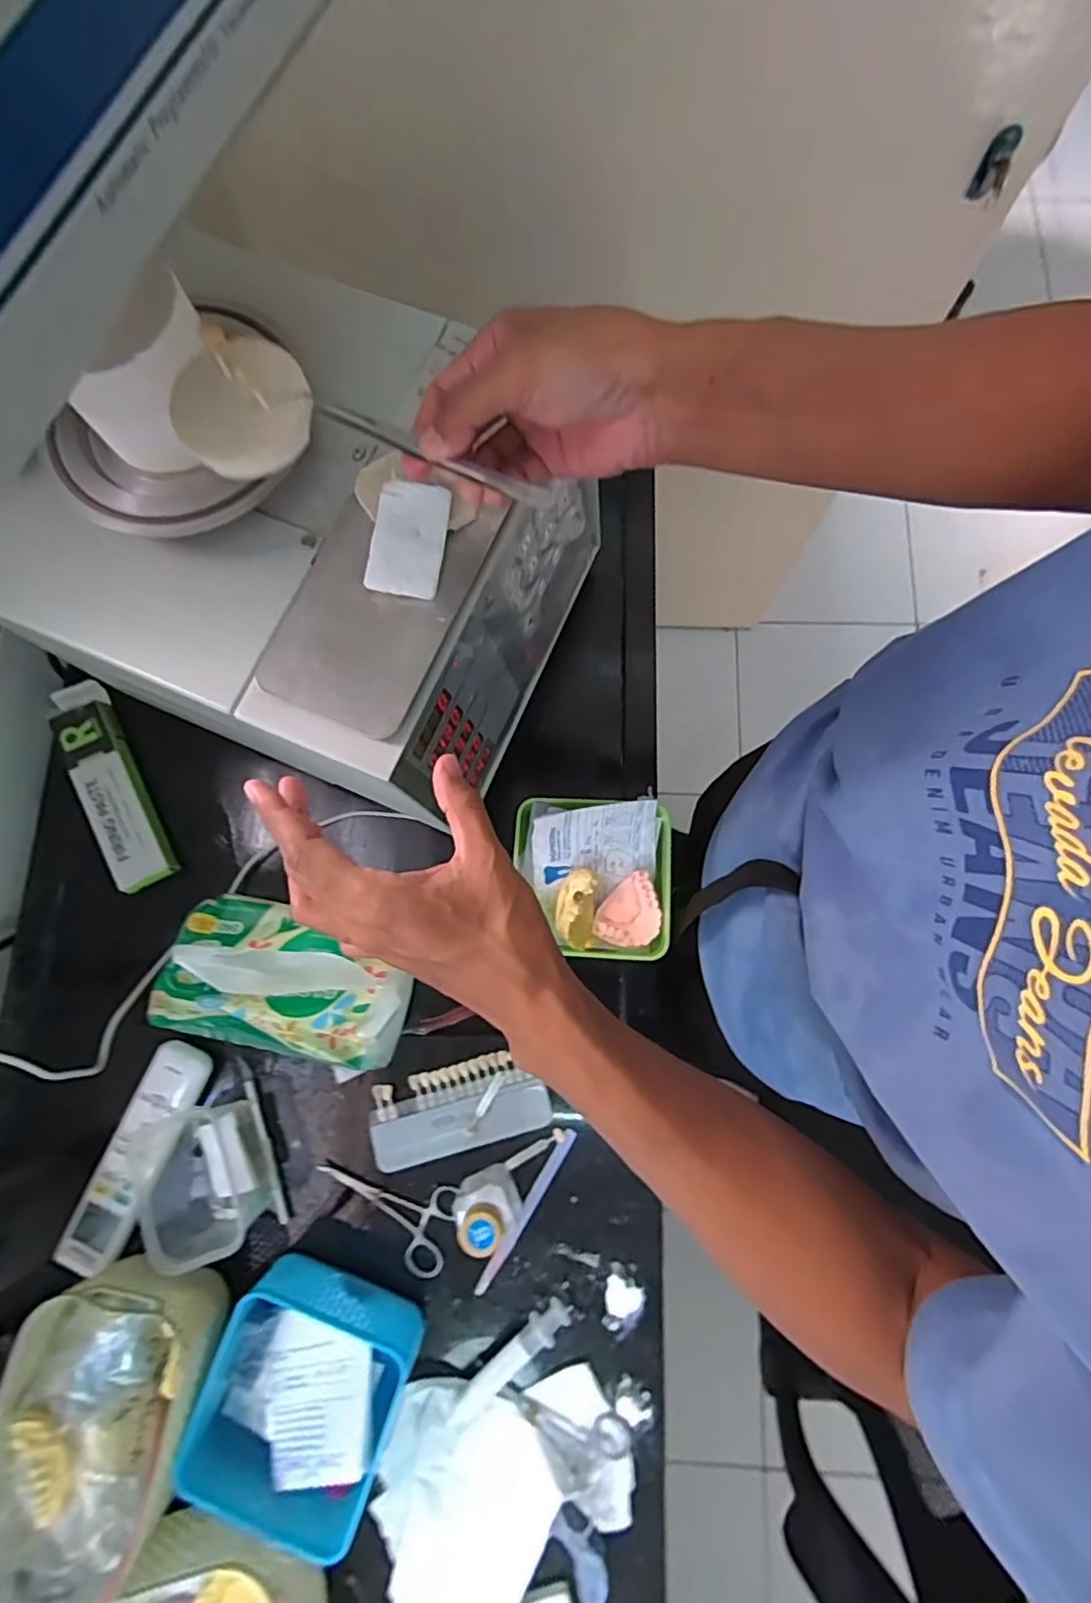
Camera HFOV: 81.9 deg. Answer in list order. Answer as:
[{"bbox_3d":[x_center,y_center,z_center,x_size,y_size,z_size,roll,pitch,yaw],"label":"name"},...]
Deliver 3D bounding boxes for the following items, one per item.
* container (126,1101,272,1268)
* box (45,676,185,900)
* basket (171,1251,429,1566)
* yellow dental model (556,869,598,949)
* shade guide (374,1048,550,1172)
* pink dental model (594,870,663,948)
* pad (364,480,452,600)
[{"bbox_3d":[-0.278,0.300,0.501,0.092,0.063,0.102,-19,78,-2],"label":"container"},{"bbox_3d":[-0.419,-0.019,0.605,0.052,0.021,0.221,-29,79,-4],"label":"box"},{"bbox_3d":[-0.179,0.436,0.467,0.139,0.060,0.132,17,79,5],"label":"basket"},{"bbox_3d":[0.026,0.093,0.542,0.034,0.023,0.068,4,94,2],"label":"yellow dental model"},{"bbox_3d":[-0.074,0.257,0.529,0.147,0.012,0.069,-15,78,-1],"label":"shade guide"},{"bbox_3d":[0.075,0.099,0.544,0.066,0.016,0.049,-42,80,-7],"label":"pink dental model"},{"bbox_3d":[-0.085,-0.164,0.392,0.043,0.006,0.069,9,92,-14],"label":"pad"}]

